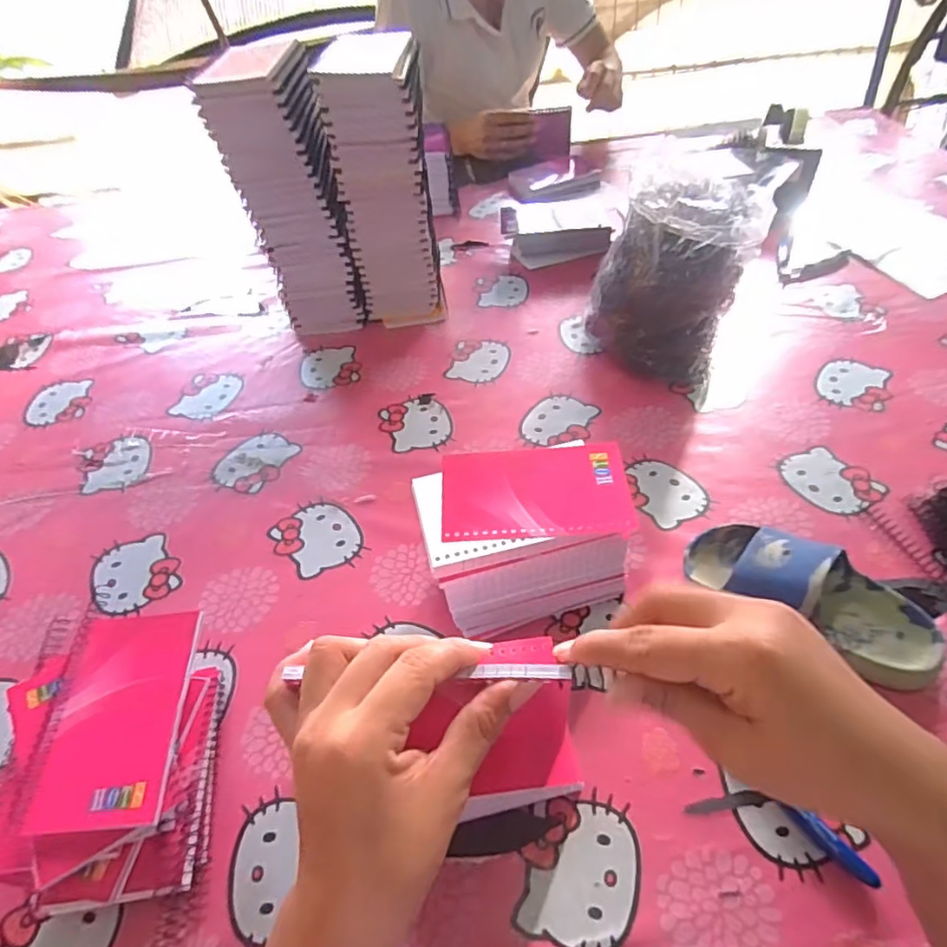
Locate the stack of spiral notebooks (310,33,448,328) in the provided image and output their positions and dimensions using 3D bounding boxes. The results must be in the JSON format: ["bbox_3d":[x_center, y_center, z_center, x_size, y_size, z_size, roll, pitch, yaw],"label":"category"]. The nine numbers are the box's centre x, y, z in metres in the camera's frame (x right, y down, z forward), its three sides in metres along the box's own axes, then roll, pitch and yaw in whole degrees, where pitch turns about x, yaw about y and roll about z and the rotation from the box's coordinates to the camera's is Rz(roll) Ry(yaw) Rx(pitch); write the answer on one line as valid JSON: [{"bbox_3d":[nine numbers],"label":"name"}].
[{"bbox_3d":[-0.095,-0.319,0.693,0.095,0.286,0.100,-3,48,3],"label":"stack of spiral notebooks"}]

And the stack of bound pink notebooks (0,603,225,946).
[{"bbox_3d":[-0.234,0.191,0.387,0.125,0.077,0.192,-8,48,-2],"label":"stack of bound pink notebooks"}]

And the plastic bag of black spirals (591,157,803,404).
[{"bbox_3d":[0.217,-0.215,0.631,0.144,0.197,0.151,28,56,27],"label":"plastic bag of black spirals"}]

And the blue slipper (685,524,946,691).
[{"bbox_3d":[0.253,0.085,0.446,0.174,0.064,0.076,28,56,27],"label":"blue slipper"}]

